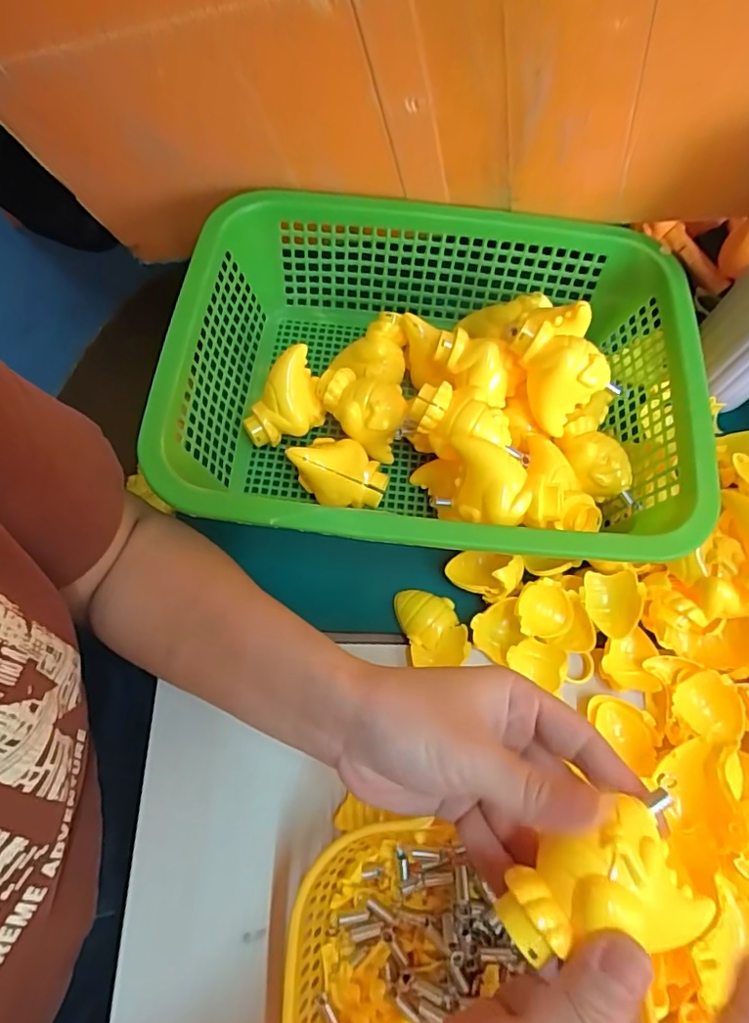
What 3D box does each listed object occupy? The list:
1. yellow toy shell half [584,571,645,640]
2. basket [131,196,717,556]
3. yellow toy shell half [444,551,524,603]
[{"bbox_3d":[0.163,0.063,0.375,0.036,0.018,0.042,-5,76,22],"label":"yellow toy shell half"},{"bbox_3d":[0.038,-0.089,0.406,0.340,0.098,0.262,6,69,0],"label":"basket"},{"bbox_3d":[0.075,0.041,0.377,0.047,0.026,0.034,22,70,6],"label":"yellow toy shell half"}]

